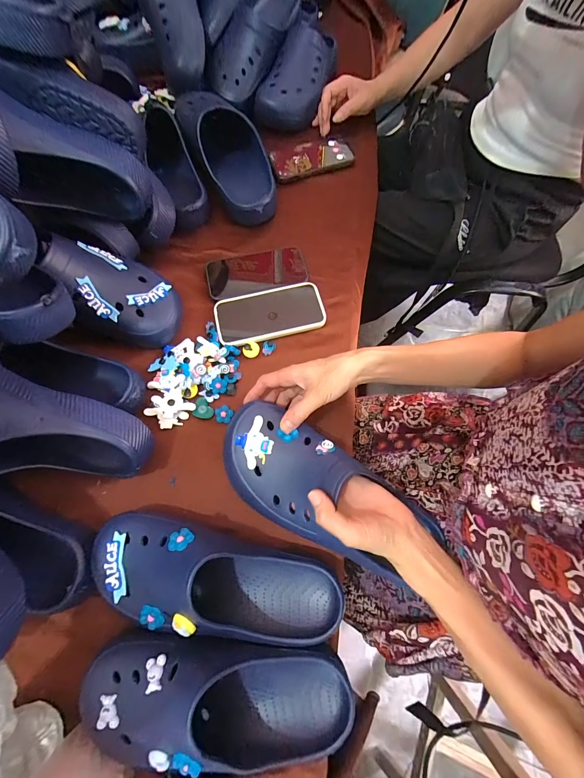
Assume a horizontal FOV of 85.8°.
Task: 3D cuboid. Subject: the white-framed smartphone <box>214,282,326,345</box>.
[{"bbox_3d":[-0.035,-0.117,0.488,0.163,0.012,0.085,-11,70,-4],"label":"white-framed smartphone"}]

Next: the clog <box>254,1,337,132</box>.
[{"bbox_3d":[0.018,-0.660,0.634,0.122,0.118,0.282,14,70,5],"label":"clog"}]

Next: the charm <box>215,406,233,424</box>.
[{"bbox_3d":[-0.095,0.035,0.437,0.023,0.005,0.024,2,82,-11],"label":"charm"}]

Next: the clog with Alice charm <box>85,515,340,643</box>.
[{"bbox_3d":[-0.082,0.205,0.334,0.268,0.096,0.099,13,70,5],"label":"clog with Alice charm"}]

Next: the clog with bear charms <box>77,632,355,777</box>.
[{"bbox_3d":[-0.070,0.294,0.285,0.251,0.077,0.106,5,70,2],"label":"clog with bear charms"}]

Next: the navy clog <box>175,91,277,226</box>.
[{"bbox_3d":[-0.116,-0.430,0.558,0.117,0.084,0.292,-21,71,-7],"label":"navy clog"}]

